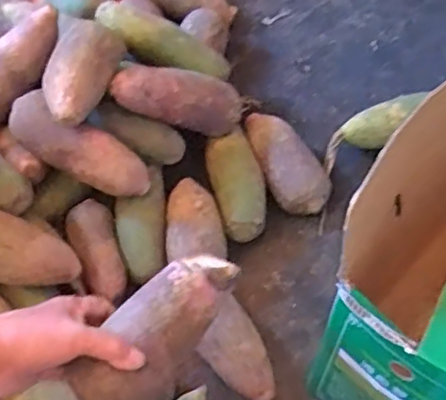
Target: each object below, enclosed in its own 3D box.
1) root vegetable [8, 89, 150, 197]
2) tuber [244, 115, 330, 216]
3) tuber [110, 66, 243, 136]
[{"bbox_3d":[-0.163,-0.061,0.729,0.176,0.059,0.052,29,59,-5],"label":"root vegetable"},{"bbox_3d":[0.078,-0.046,0.822,0.062,0.061,0.152,-16,59,-12],"label":"tuber"},{"bbox_3d":[-0.053,-0.123,0.777,0.177,0.060,0.051,8,50,-34],"label":"tuber"}]

